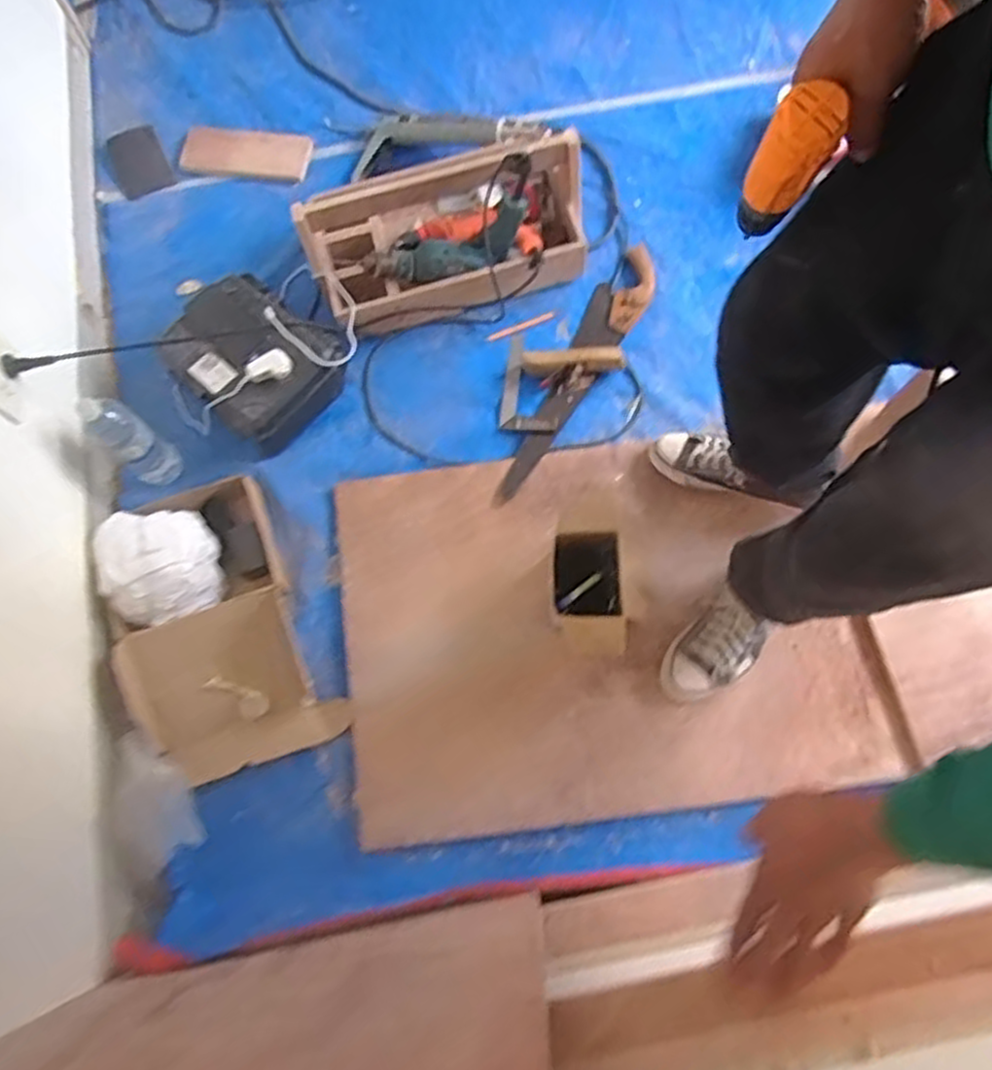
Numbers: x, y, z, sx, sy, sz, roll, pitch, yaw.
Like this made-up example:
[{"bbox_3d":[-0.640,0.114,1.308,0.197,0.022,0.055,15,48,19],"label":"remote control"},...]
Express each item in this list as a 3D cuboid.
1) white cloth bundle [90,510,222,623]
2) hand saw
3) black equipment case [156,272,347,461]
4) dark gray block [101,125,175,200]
[{"bbox_3d":[-0.550,0.044,1.223,0.177,0.091,0.184,-1,73,2],"label":"white cloth bundle"},{"bbox_3d":[0.136,-0.301,1.376,0.093,0.019,0.567,33,77,11],"label":"hand saw"},{"bbox_3d":[-0.425,-0.308,1.331,0.251,0.153,0.250,41,79,13],"label":"black equipment case"},{"bbox_3d":[-0.737,-0.767,1.554,0.114,0.014,0.150,-27,82,-9],"label":"dark gray block"}]

